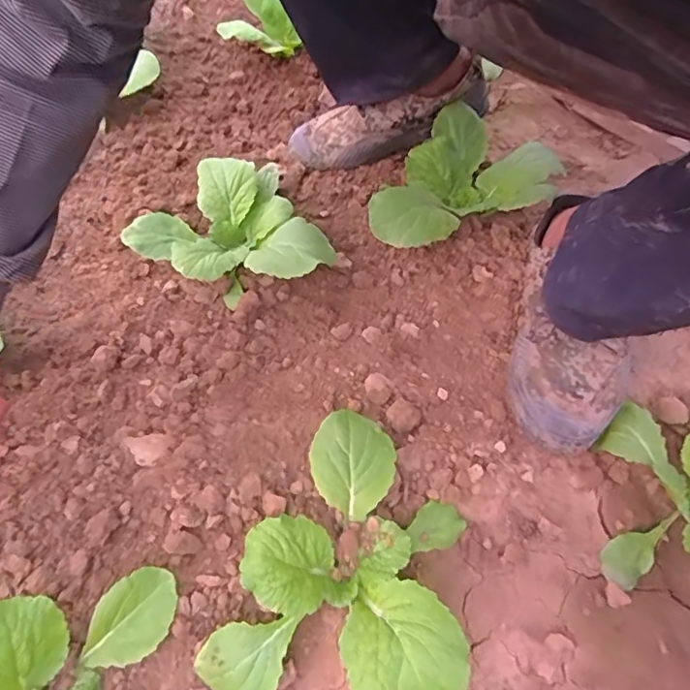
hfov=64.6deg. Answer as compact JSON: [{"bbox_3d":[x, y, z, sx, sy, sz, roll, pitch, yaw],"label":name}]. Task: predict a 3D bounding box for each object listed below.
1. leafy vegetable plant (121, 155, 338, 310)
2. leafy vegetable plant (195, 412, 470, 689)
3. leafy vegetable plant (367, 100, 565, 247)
[{"bbox_3d":[-0.137,-0.122,0.608,0.194,0.069,0.216,-18,60,-13],"label":"leafy vegetable plant"},{"bbox_3d":[0.013,0.178,0.427,0.176,0.060,0.230,21,59,11],"label":"leafy vegetable plant"},{"bbox_3d":[0.135,-0.170,0.632,0.183,0.076,0.227,29,62,17],"label":"leafy vegetable plant"}]

